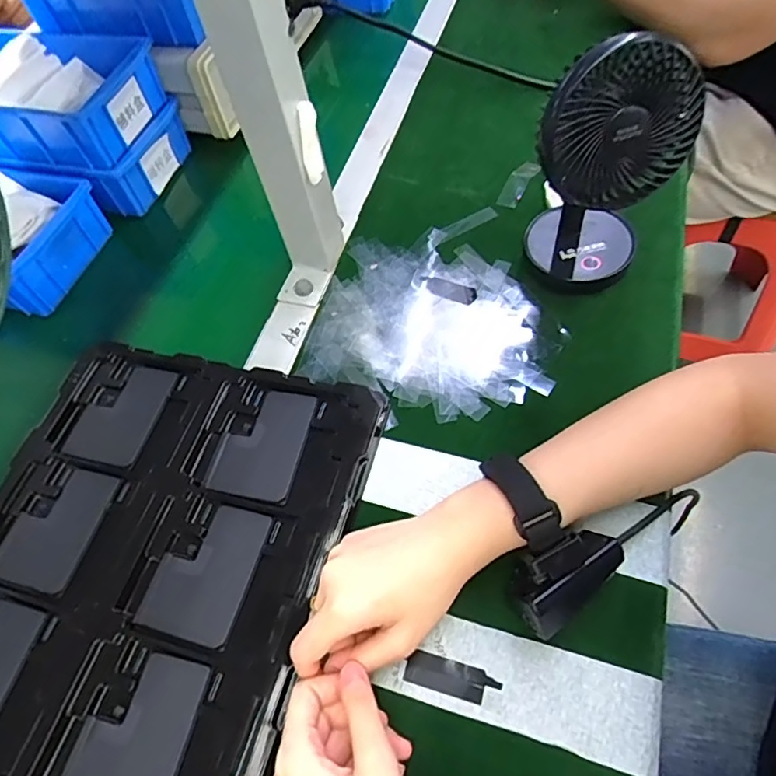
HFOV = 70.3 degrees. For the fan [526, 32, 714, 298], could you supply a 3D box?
[{"bbox_3d":[0.164,-0.157,0.422,0.097,0.190,0.089,21,62,18],"label":"fan"}]

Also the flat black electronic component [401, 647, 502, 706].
[{"bbox_3d":[0.039,0.177,0.338,0.056,0.004,0.020,13,61,12],"label":"flat black electronic component"}]

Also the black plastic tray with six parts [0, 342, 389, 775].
[{"bbox_3d":[-0.175,0.114,0.388,0.274,0.016,0.317,12,60,11],"label":"black plastic tray with six parts"}]

